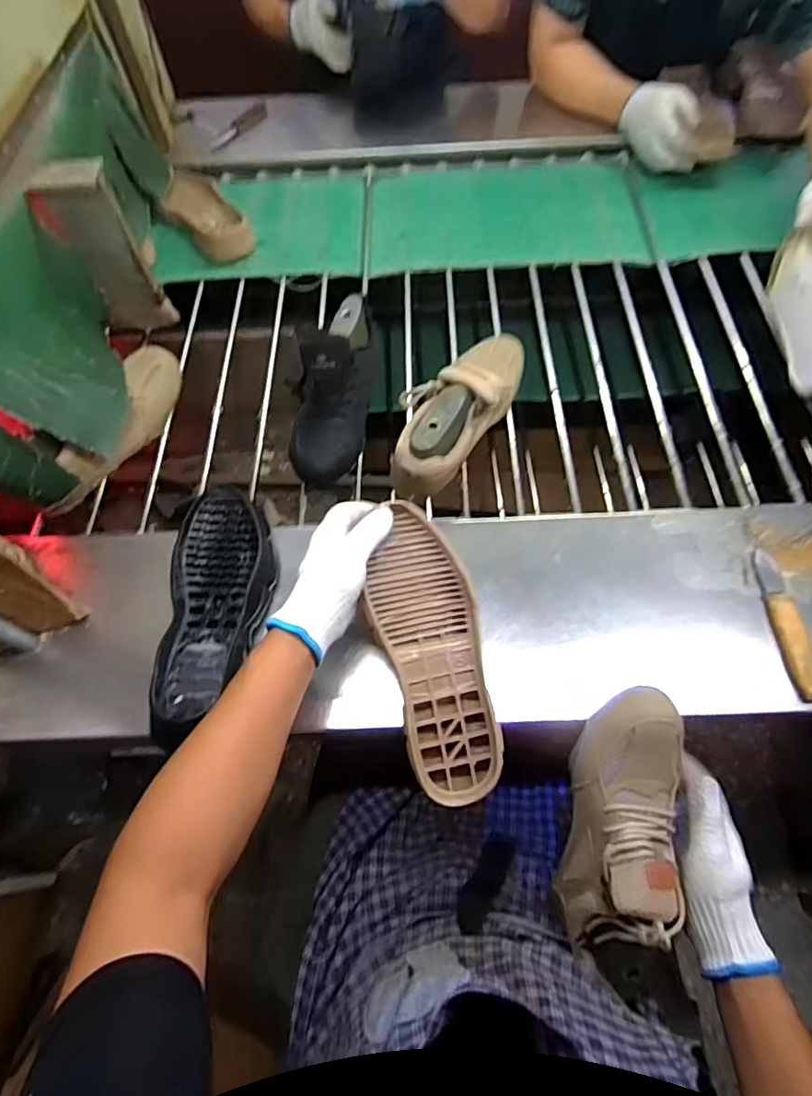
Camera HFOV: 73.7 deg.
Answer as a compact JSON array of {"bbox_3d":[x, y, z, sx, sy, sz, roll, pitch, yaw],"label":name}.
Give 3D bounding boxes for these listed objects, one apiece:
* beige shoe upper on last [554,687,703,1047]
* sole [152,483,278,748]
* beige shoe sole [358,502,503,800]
[{"bbox_3d":[0.200,0.258,0.483,0.091,0.103,0.258,4,83,3],"label":"beige shoe upper on last"},{"bbox_3d":[-0.199,0.056,0.578,0.108,0.040,0.273,-4,64,-1],"label":"sole"},{"bbox_3d":[0.025,0.098,0.531,0.099,0.023,0.275,-12,79,-5],"label":"beige shoe sole"}]

